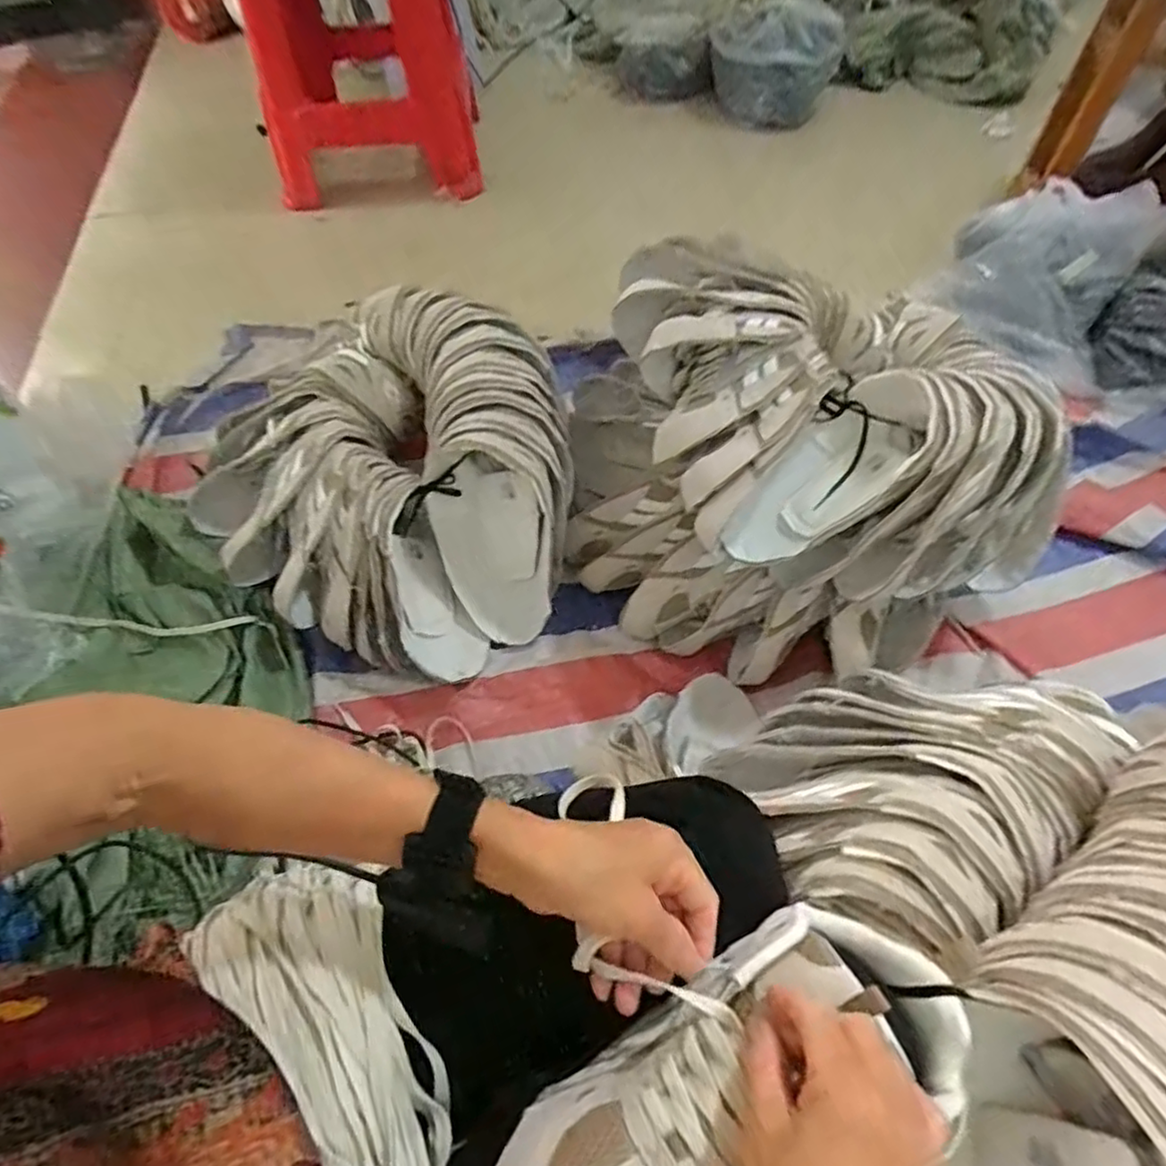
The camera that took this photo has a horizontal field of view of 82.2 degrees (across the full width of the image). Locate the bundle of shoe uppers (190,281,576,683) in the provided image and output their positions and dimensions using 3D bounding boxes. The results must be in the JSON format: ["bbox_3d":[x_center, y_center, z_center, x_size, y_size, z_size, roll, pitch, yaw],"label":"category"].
[{"bbox_3d":[-0.230,-0.145,0.873,0.454,0.179,0.450,-1,59,1],"label":"bundle of shoe uppers"}]

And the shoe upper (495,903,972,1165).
[{"bbox_3d":[0.074,0.253,0.319,0.258,0.065,0.109,-23,61,-22],"label":"shoe upper"}]

